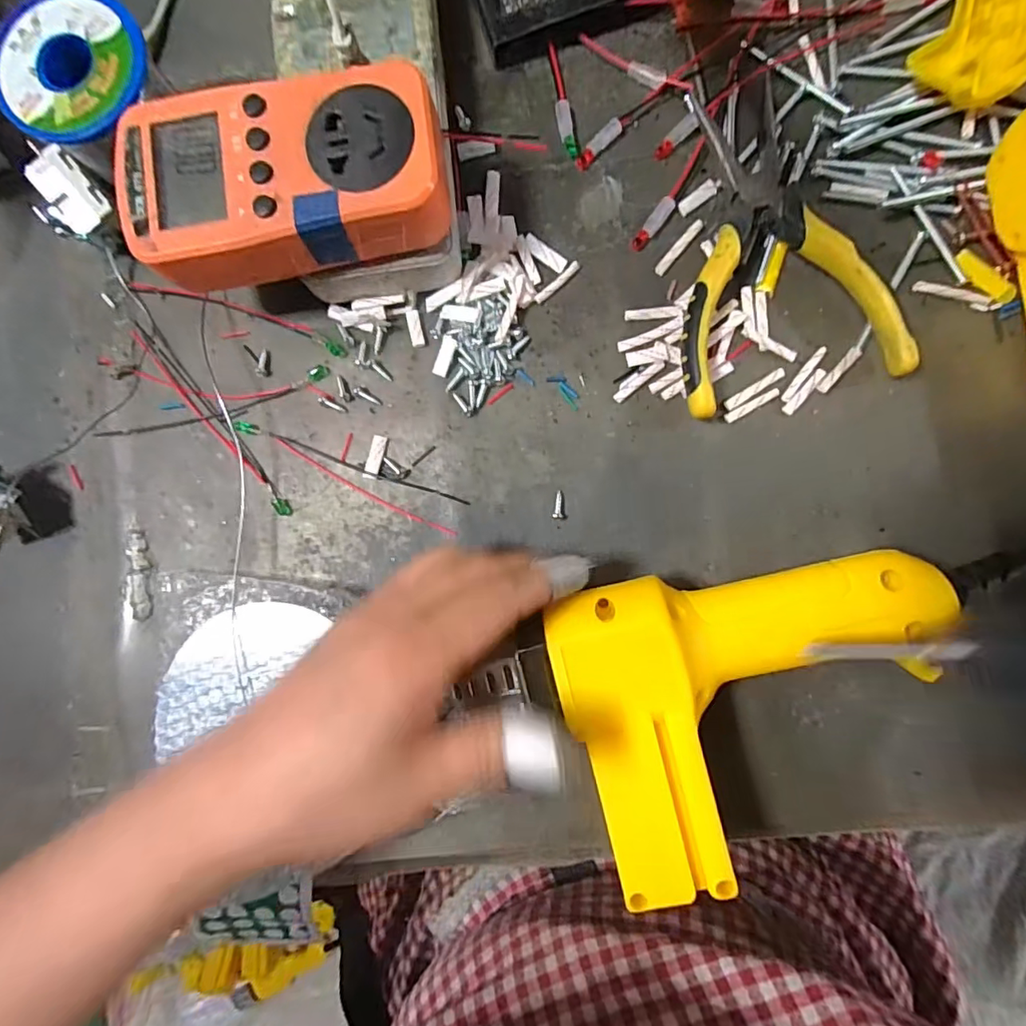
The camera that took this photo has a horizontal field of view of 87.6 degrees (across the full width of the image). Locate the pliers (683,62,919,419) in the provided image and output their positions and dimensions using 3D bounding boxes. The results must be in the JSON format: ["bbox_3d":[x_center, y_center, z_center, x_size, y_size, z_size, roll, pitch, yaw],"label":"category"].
[{"bbox_3d":[0.113,-0.123,0.246,0.094,0.019,0.144,-12,86,4],"label":"pliers"}]

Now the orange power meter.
[{"bbox_3d":[-0.091,-0.134,0.219,0.124,0.031,0.068,-9,87,4],"label":"orange power meter"}]

